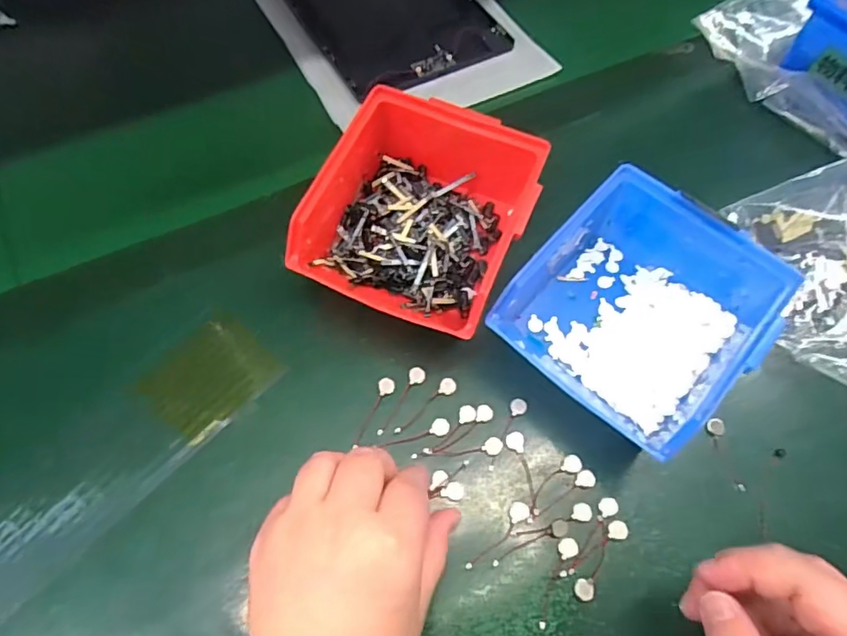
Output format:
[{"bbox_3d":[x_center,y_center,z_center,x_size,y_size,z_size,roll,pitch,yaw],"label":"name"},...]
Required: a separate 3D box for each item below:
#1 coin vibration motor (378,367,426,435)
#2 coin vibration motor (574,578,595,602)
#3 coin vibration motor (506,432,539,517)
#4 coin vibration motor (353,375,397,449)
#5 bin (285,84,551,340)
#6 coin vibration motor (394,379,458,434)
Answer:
[{"bbox_3d":[-0.012,0.049,0.322,0.010,0.004,0.047,25,66,10],"label":"coin vibration motor"},{"bbox_3d":[0.085,0.142,0.282,0.010,0.004,0.011,-1,64,-2],"label":"coin vibration motor"},{"bbox_3d":[0.056,0.088,0.306,0.010,0.004,0.046,-6,65,-4],"label":"coin vibration motor"},{"bbox_3d":[-0.030,0.054,0.320,0.010,0.004,0.045,26,67,11],"label":"coin vibration motor"},{"bbox_3d":[-0.002,-0.066,0.345,0.128,0.066,0.144,18,65,7],"label":"bin"},{"bbox_3d":[0.001,0.051,0.322,0.047,0.004,0.010,-36,70,-17],"label":"coin vibration motor"}]

